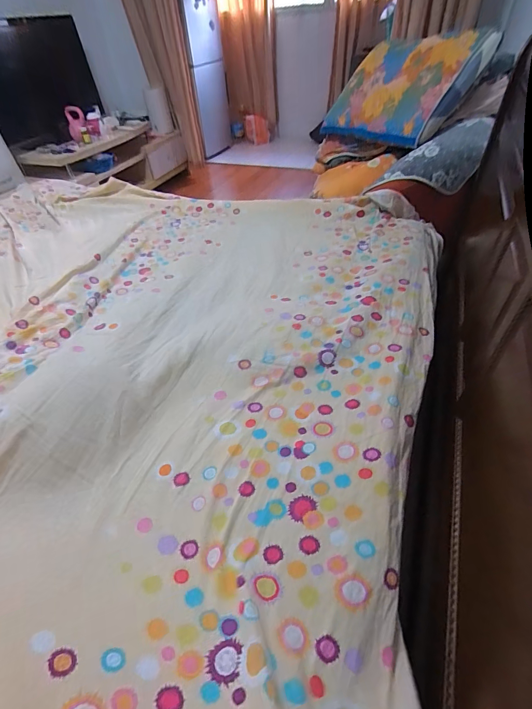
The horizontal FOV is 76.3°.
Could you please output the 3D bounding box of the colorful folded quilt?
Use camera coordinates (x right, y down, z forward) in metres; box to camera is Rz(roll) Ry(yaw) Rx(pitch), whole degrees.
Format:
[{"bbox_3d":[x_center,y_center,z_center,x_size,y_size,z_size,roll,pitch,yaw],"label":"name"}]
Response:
[{"bbox_3d":[0.529,-1.077,1.376,0.107,0.388,0.645,8,27,-43],"label":"colorful folded quilt"}]

